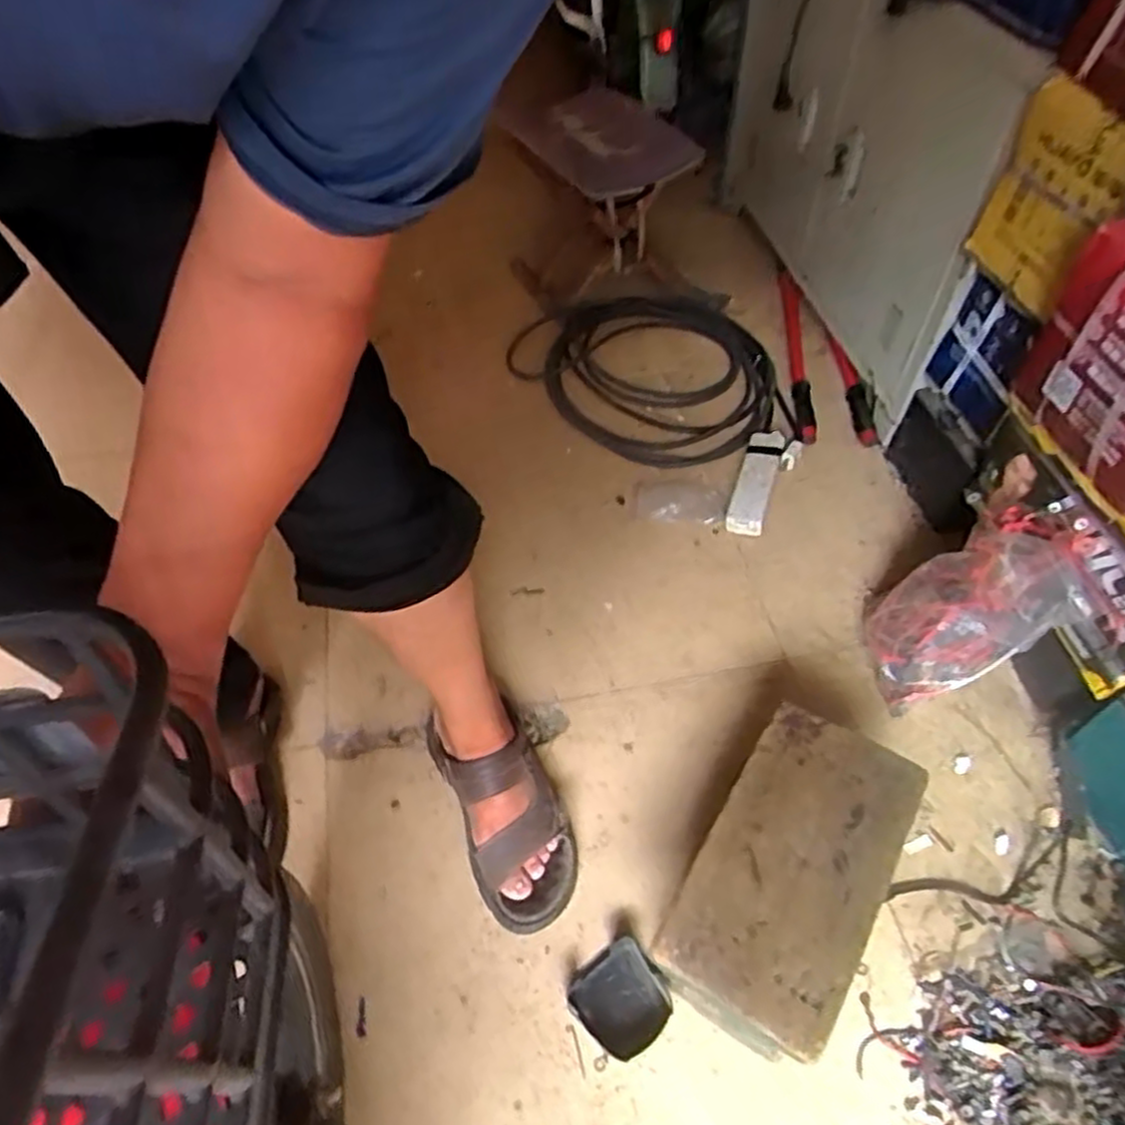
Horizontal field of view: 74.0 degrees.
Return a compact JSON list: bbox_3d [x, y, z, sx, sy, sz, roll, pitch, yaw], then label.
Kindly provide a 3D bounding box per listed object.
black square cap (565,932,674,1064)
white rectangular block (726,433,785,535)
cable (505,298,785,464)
[{"bbox_3d":[0.061,0.440,0.752,0.087,0.030,0.086,-35,62,-23],"label":"black square cap"},{"bbox_3d":[0.296,-0.127,1.140,0.053,0.029,0.194,17,56,11],"label":"white rectangular block"},{"bbox_3d":[0.168,-0.352,1.317,0.399,0.035,0.476,-27,59,-19],"label":"cable"}]

